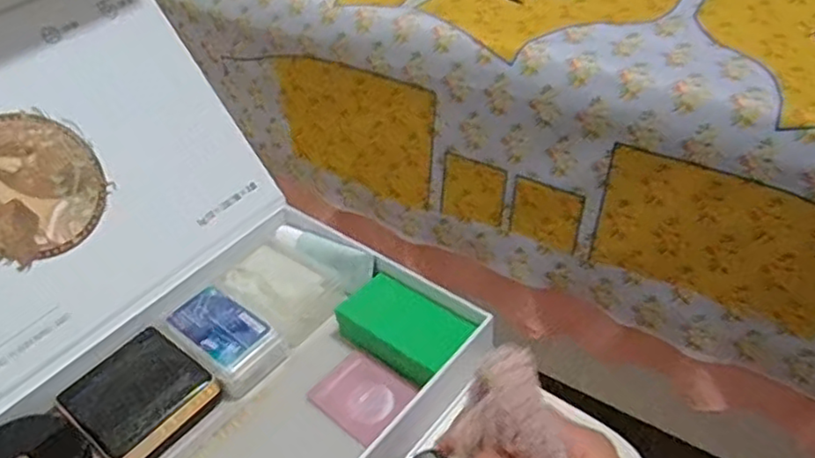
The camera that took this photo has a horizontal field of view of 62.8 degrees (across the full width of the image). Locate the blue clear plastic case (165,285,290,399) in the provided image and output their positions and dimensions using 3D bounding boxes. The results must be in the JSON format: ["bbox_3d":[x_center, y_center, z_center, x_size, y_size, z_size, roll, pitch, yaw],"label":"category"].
[{"bbox_3d":[-0.122,0.072,0.448,0.075,0.023,0.045,30,53,30],"label":"blue clear plastic case"}]

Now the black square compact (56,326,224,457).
[{"bbox_3d":[-0.170,0.106,0.424,0.076,0.018,0.073,28,52,28],"label":"black square compact"}]

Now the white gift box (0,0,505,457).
[{"bbox_3d":[-0.162,0.024,0.379,0.311,0.209,0.280,25,51,26],"label":"white gift box"}]

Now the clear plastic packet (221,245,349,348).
[{"bbox_3d":[-0.092,0.046,0.482,0.074,0.026,0.058,22,50,24],"label":"clear plastic packet"}]

